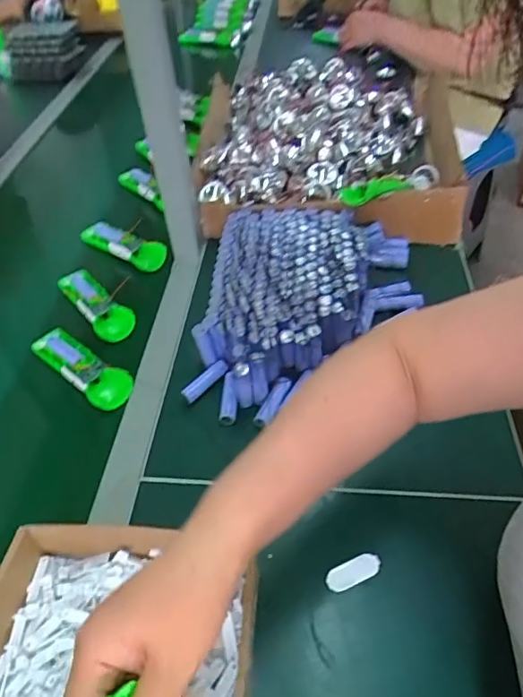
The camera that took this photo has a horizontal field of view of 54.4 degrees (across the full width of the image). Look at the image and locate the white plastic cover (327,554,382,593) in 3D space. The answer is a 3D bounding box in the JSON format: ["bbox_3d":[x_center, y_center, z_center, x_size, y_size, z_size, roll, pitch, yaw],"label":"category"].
[{"bbox_3d":[0.082,0.200,0.457,0.051,0.006,0.019,-19,49,-15],"label":"white plastic cover"}]

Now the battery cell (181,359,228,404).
[{"bbox_3d":[-0.066,0.037,0.606,0.016,0.013,0.068,33,56,28],"label":"battery cell"}]

